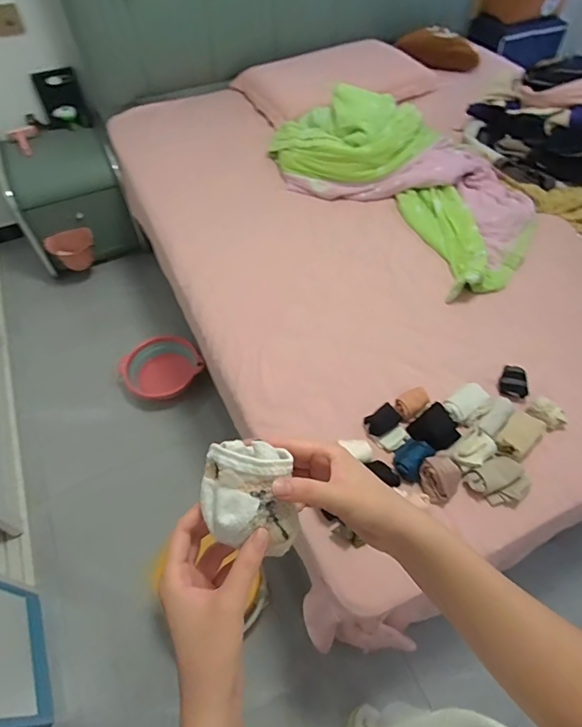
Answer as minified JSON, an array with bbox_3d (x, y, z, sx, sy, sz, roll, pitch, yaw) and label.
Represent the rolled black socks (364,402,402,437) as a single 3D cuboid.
[{"bbox_3d":[0.198,0.121,0.973,0.075,0.024,0.049,-28,59,-18],"label":"rolled black socks"}]

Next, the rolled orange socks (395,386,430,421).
[{"bbox_3d":[0.264,0.087,0.989,0.074,0.033,0.051,-30,60,-19],"label":"rolled orange socks"}]

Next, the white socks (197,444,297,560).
[{"bbox_3d":[-0.030,0.096,0.329,0.067,0.048,0.067,-1,55,0],"label":"white socks"}]

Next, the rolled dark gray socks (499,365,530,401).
[{"bbox_3d":[0.501,0.041,1.010,0.064,0.038,0.069,16,56,12],"label":"rolled dark gray socks"}]

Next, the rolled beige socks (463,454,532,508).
[{"bbox_3d":[0.407,0.232,0.884,0.111,0.033,0.093,-27,59,-17],"label":"rolled beige socks"}]

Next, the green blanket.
[{"bbox_3d":[0.339,-0.619,1.382,0.918,0.180,0.552,39,64,24],"label":"green blanket"}]

